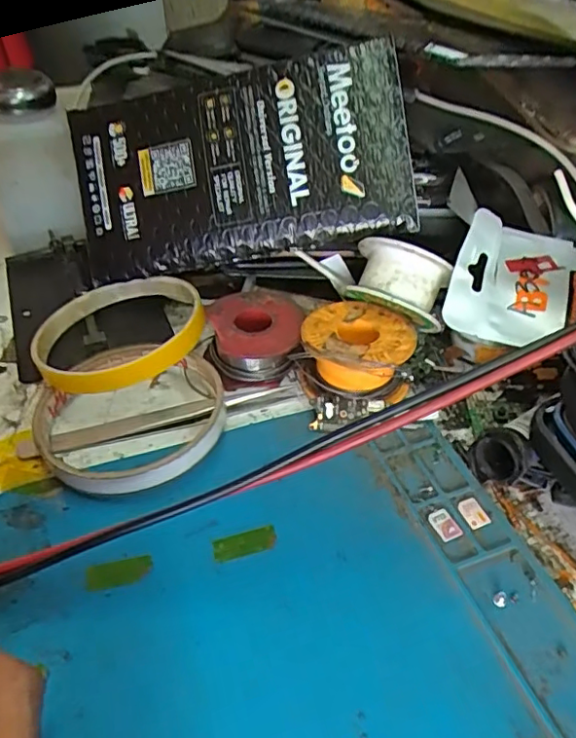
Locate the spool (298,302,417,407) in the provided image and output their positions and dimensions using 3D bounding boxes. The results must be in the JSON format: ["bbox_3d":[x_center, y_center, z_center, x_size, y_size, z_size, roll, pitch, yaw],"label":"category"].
[{"bbox_3d":[0.033,-0.005,0.278,0.051,0.029,0.050,0,42,0],"label":"spool"}]

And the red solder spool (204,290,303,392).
[{"bbox_3d":[-0.016,-0.015,0.291,0.045,0.027,0.044,-1,42,-1],"label":"red solder spool"}]

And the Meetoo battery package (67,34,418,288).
[{"bbox_3d":[-0.028,-0.102,0.294,0.172,0.093,0.024,-8,7,11],"label":"Meetoo battery package"}]

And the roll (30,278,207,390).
[{"bbox_3d":[-0.082,-0.019,0.280,0.080,0.012,0.084,-17,38,-3],"label":"roll"}]

